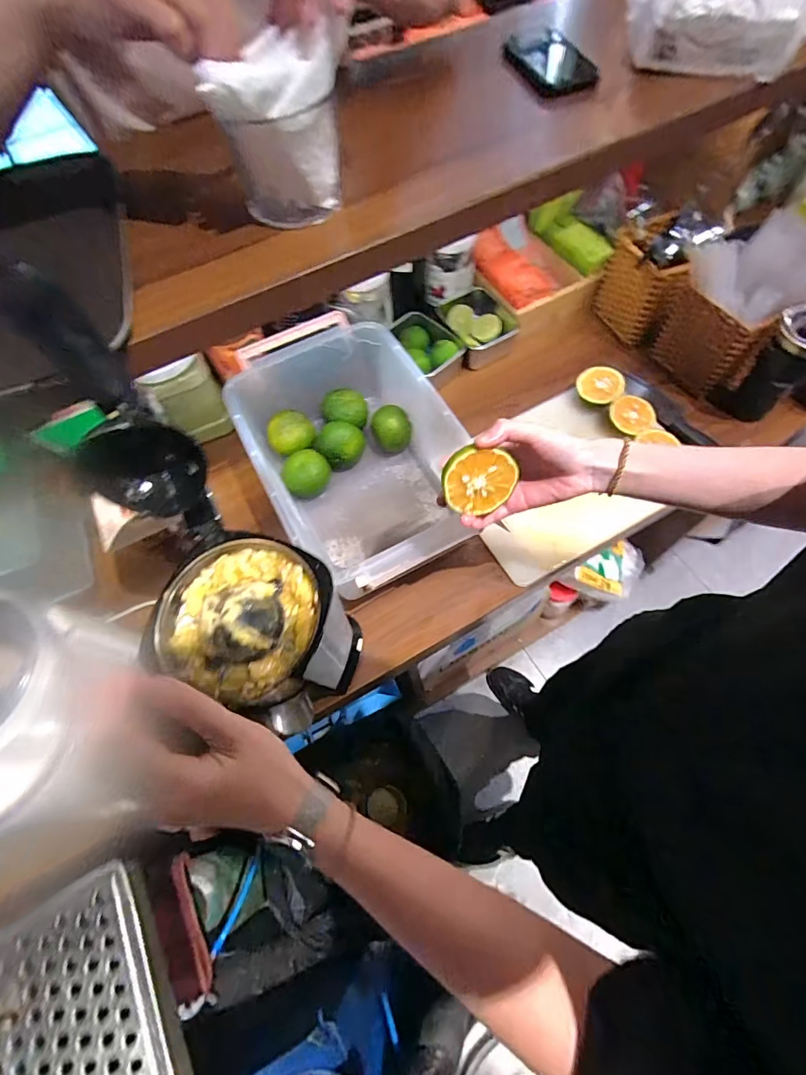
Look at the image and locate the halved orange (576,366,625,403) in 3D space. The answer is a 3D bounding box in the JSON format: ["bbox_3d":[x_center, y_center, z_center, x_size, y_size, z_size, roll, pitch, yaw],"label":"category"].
[{"bbox_3d":[0.323,-0.245,0.746,0.068,0.028,0.068,-43,71,0],"label":"halved orange"}]

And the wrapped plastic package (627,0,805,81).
[{"bbox_3d":[0.362,-0.617,0.522,0.200,0.073,0.147,16,67,11],"label":"wrapped plastic package"}]

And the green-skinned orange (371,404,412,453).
[{"bbox_3d":[-0.018,-0.167,0.716,0.061,0.059,0.055,-11,65,-2],"label":"green-skinned orange"}]

